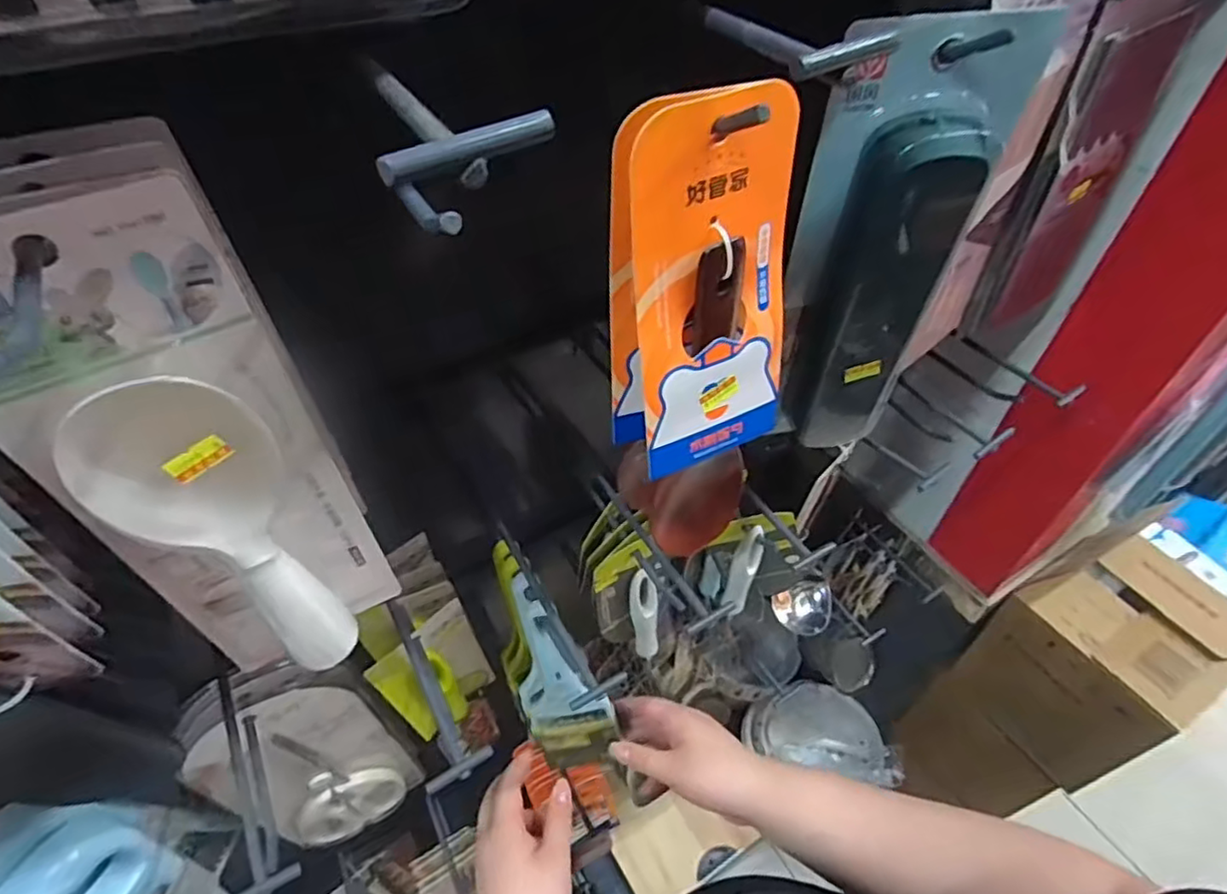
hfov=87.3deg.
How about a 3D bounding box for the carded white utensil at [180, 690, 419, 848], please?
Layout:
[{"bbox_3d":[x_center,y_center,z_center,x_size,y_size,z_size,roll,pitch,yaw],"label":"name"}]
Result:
[{"bbox_3d":[-0.246,0.268,0.532,0.124,0.237,0.039,-24,53,-19],"label":"carded white utensil"}]

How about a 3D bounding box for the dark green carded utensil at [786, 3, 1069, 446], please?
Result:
[{"bbox_3d":[0.144,-0.102,0.363,0.094,0.243,0.031,11,50,10],"label":"dark green carded utensil"}]

